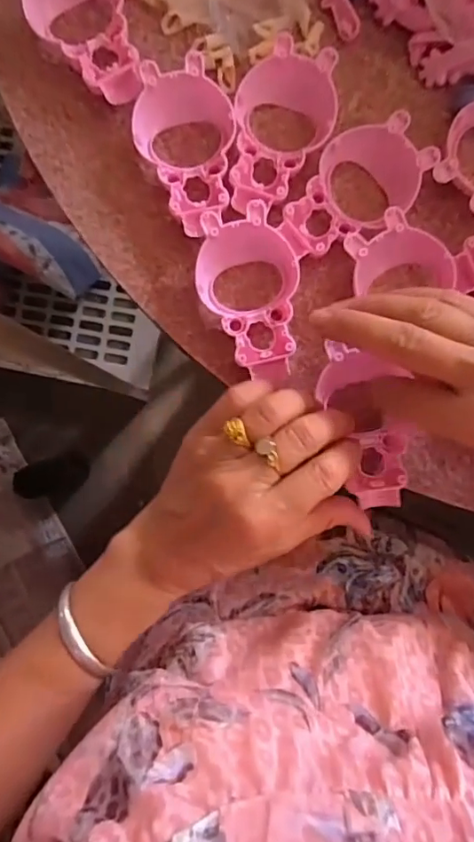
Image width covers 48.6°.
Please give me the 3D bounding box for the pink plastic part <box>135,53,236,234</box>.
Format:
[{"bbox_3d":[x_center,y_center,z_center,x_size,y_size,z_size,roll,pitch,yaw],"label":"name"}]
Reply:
[{"bbox_3d":[-0.030,-0.167,0.328,0.059,0.026,0.104,-9,87,2],"label":"pink plastic part"}]

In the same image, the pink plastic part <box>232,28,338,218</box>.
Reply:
[{"bbox_3d":[0.029,-0.179,0.327,0.059,0.024,0.099,5,88,2],"label":"pink plastic part"}]

